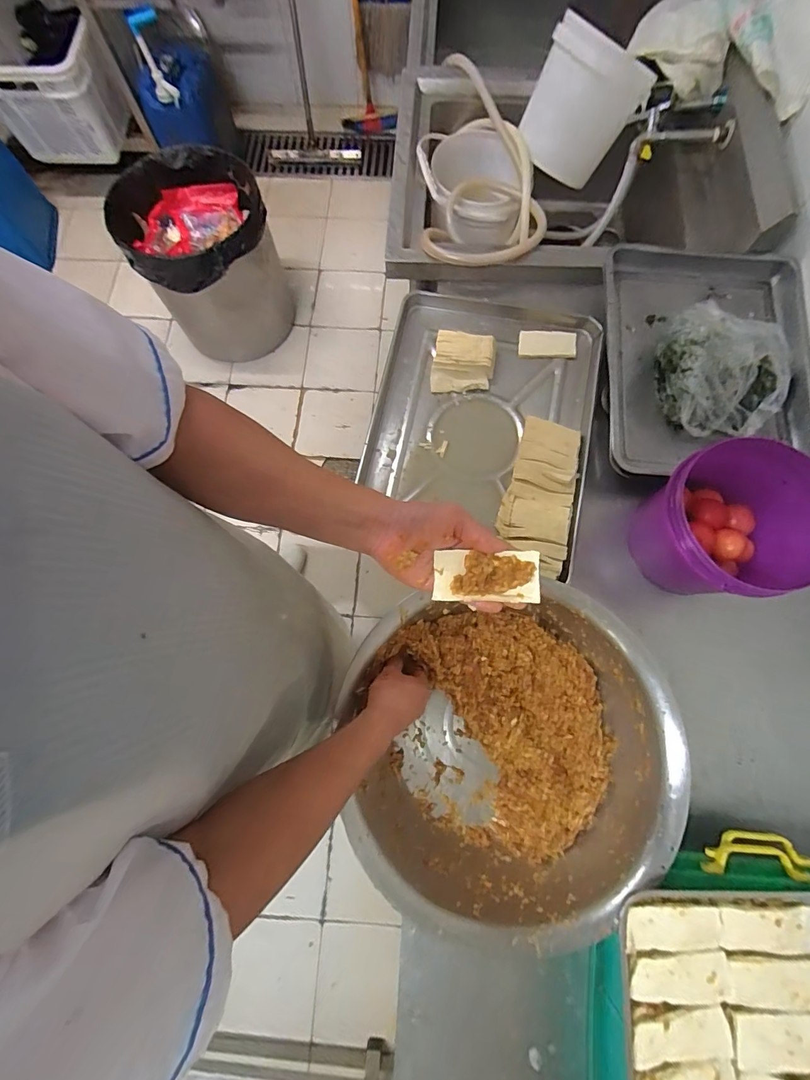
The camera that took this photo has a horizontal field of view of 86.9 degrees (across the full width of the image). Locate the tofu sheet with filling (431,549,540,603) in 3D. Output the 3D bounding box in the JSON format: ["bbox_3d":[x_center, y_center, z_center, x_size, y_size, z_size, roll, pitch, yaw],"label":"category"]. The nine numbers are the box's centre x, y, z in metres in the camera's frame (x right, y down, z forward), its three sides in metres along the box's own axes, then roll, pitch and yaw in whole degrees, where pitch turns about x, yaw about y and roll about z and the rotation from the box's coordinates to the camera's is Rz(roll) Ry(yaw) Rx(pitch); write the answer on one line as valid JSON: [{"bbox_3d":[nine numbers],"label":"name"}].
[{"bbox_3d":[0.087,0.039,0.458,0.110,0.019,0.051,-1,76,3],"label":"tofu sheet with filling"}]

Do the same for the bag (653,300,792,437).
[{"bbox_3d":[0.572,-0.296,0.782,0.235,0.118,0.172,34,79,8],"label":"bag"}]

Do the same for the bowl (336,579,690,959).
[{"bbox_3d":[0.151,0.304,0.662,0.449,0.160,0.455,-2,76,0],"label":"bowl"}]

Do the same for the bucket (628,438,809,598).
[{"bbox_3d":[0.501,-0.028,0.698,0.220,0.180,0.189,-41,79,-8],"label":"bucket"}]

